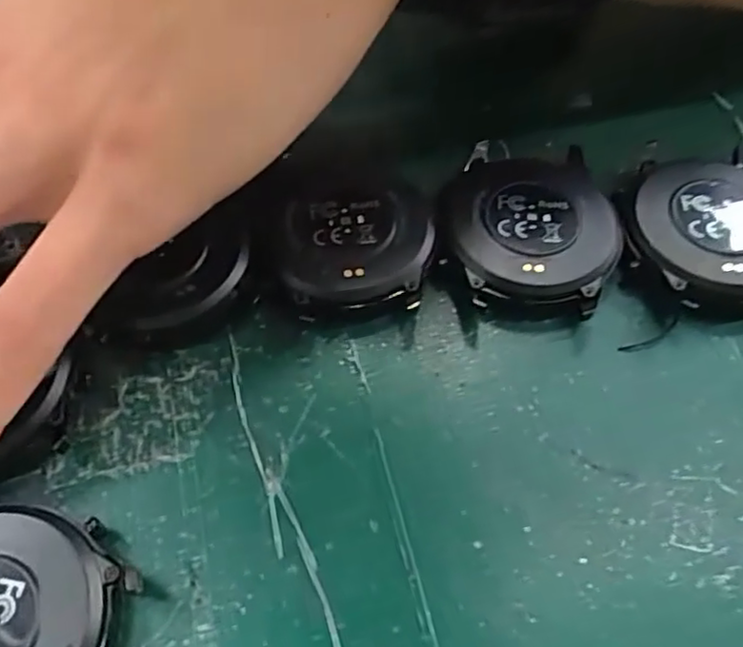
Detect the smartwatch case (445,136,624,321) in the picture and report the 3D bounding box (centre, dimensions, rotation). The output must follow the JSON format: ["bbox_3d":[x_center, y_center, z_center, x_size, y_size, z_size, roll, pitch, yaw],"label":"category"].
[{"bbox_3d":[0.040,-0.025,0.168,0.042,0.010,0.048,7,59,4],"label":"smartwatch case"}]

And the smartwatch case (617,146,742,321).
[{"bbox_3d":[0.085,-0.023,0.166,0.041,0.011,0.049,-4,59,-3],"label":"smartwatch case"}]

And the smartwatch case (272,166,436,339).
[{"bbox_3d":[-0.005,-0.019,0.166,0.038,0.012,0.042,-5,59,-3],"label":"smartwatch case"}]

